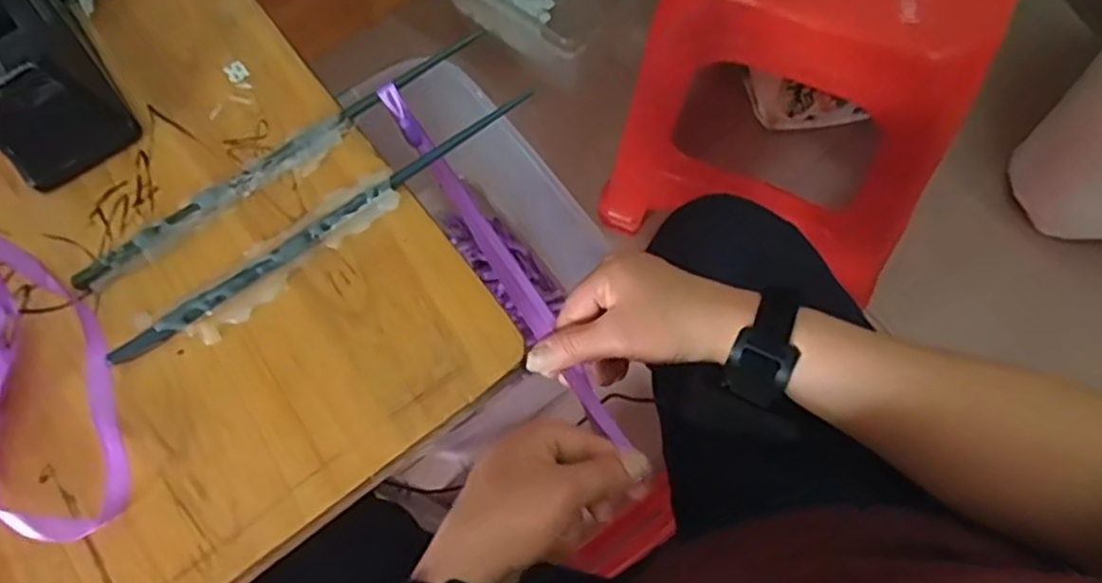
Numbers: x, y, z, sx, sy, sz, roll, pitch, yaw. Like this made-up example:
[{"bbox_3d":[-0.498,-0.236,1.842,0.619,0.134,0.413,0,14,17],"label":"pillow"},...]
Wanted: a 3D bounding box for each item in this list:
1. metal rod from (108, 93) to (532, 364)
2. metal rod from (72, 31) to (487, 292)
[{"bbox_3d":[-0.108,-0.034,0.367,0.231,0.007,0.010,-35,71,-10],"label":"metal rod"},{"bbox_3d":[-0.134,-0.072,0.380,0.233,0.007,0.010,-37,72,-11],"label":"metal rod"}]

